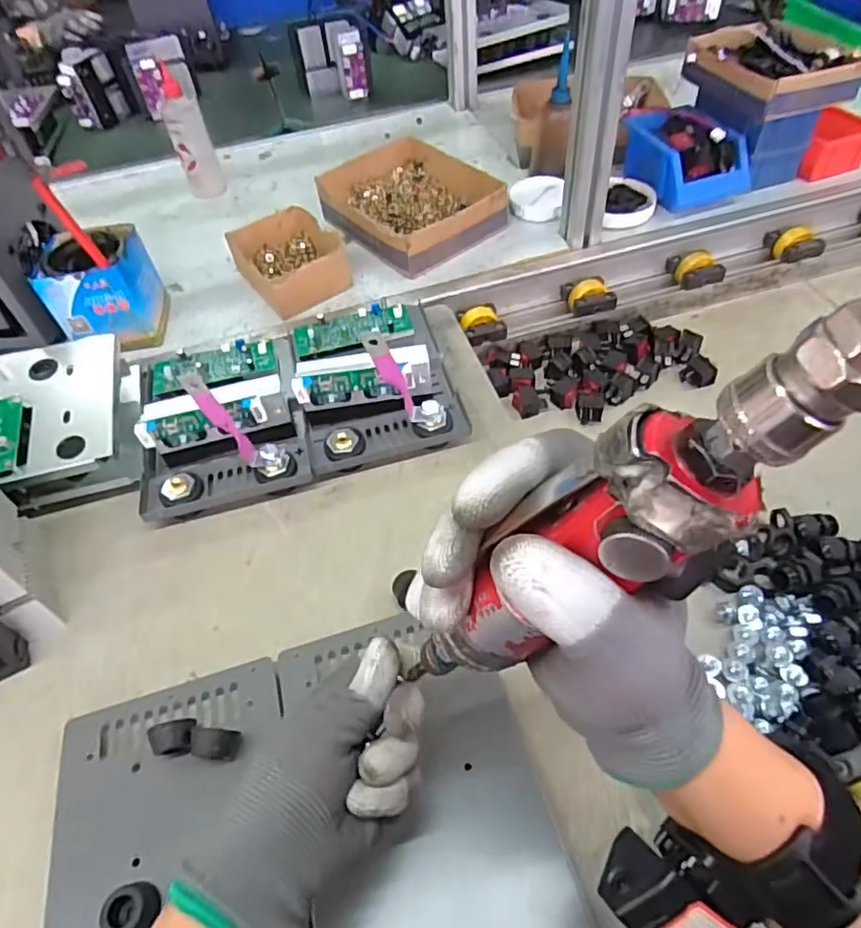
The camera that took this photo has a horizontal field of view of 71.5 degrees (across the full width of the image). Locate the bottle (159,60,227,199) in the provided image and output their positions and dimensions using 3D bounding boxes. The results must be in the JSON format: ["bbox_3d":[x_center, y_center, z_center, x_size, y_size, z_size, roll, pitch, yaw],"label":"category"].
[{"bbox_3d":[-0.344,-0.464,0.864,0.052,0.170,0.048,-22,53,-12],"label":"bottle"}]

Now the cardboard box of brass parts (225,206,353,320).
[{"bbox_3d":[-0.168,-0.249,0.731,0.108,0.050,0.143,-30,55,-18],"label":"cardboard box of brass parts"}]

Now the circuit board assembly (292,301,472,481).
[{"bbox_3d":[-0.061,-0.104,0.590,0.151,0.091,0.204,-13,52,-5],"label":"circuit board assembly"}]

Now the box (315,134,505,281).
[{"bbox_3d":[-0.032,-0.351,0.796,0.190,0.057,0.234,-32,56,-19],"label":"box"}]

